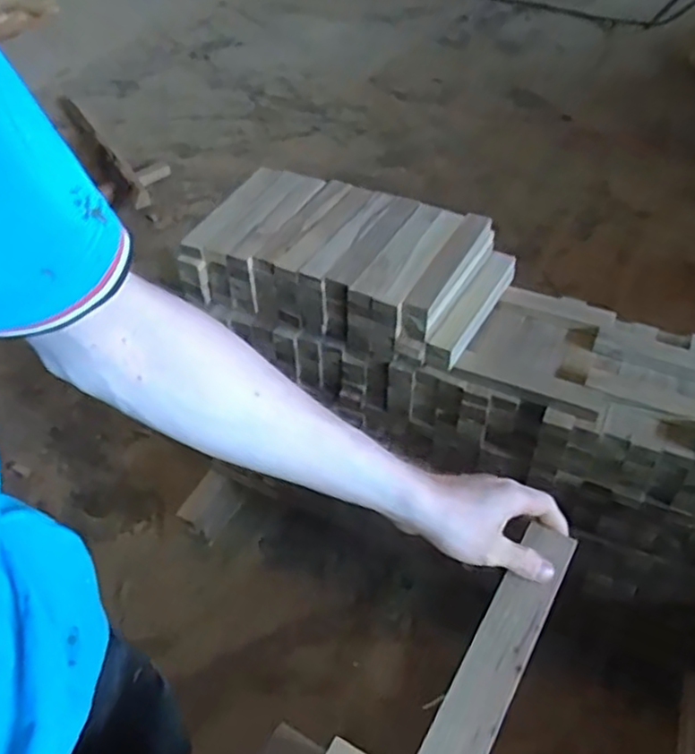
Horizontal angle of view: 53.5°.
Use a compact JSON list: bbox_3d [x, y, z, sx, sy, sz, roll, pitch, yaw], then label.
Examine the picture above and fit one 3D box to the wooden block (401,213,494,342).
[{"bbox_3d":[0.149,-0.153,1.007,0.041,0.062,0.248,22,49,22],"label":"wooden block"}]

